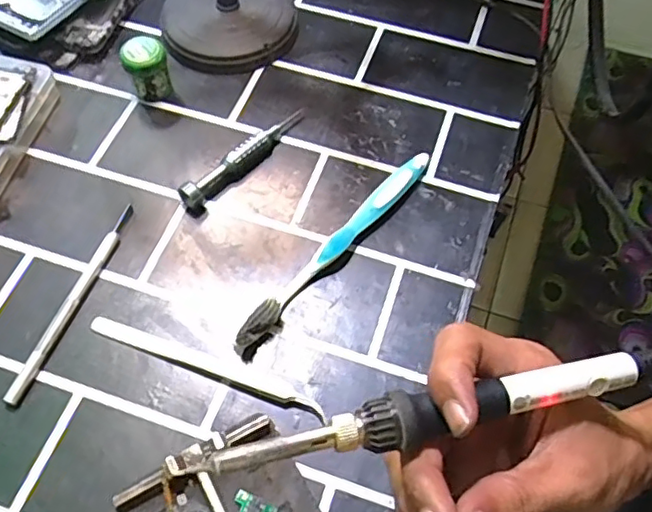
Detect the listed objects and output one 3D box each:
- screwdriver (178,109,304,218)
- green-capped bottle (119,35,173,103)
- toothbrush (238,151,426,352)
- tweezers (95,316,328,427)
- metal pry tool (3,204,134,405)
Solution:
[{"bbox_3d":[-0.055,-0.070,0.429,0.014,0.018,0.113,39,66,19],"label":"screwdriver"},{"bbox_3d":[-0.131,-0.136,0.450,0.029,0.044,0.026,-18,62,-11],"label":"green-capped bottle"},{"bbox_3d":[0.009,-0.008,0.390,0.014,0.017,0.185,37,65,18],"label":"toothbrush"},{"bbox_3d":[-0.069,0.062,0.354,0.146,0.004,0.010,19,61,9],"label":"tweezers"},{"bbox_3d":[-0.153,0.025,0.375,0.009,0.007,0.137,16,61,8],"label":"metal pry tool"}]

